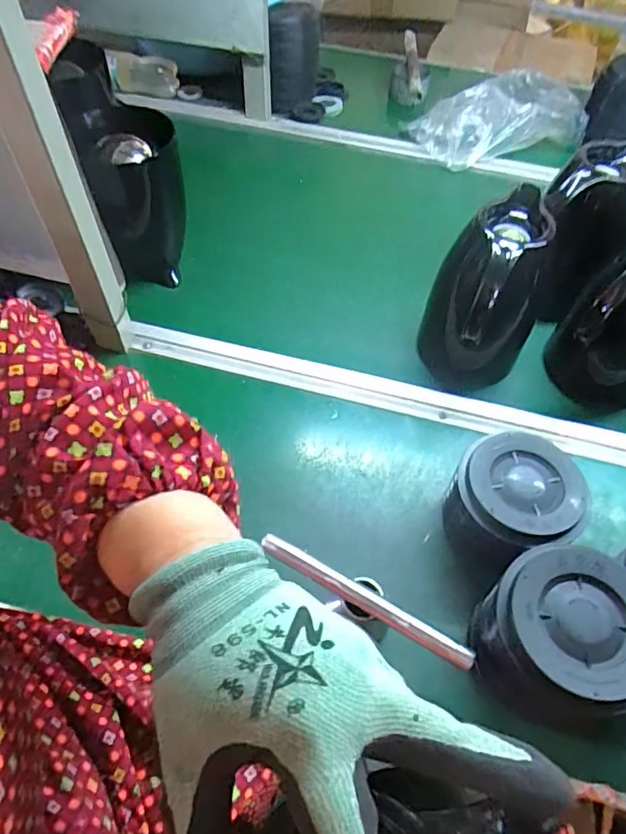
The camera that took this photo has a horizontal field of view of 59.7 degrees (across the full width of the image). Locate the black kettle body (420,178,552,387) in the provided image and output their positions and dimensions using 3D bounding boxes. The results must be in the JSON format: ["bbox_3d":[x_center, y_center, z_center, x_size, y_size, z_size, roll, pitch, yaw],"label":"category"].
[{"bbox_3d":[0.197,-0.134,0.628,0.116,0.193,0.142,24,58,13],"label":"black kettle body"}]

